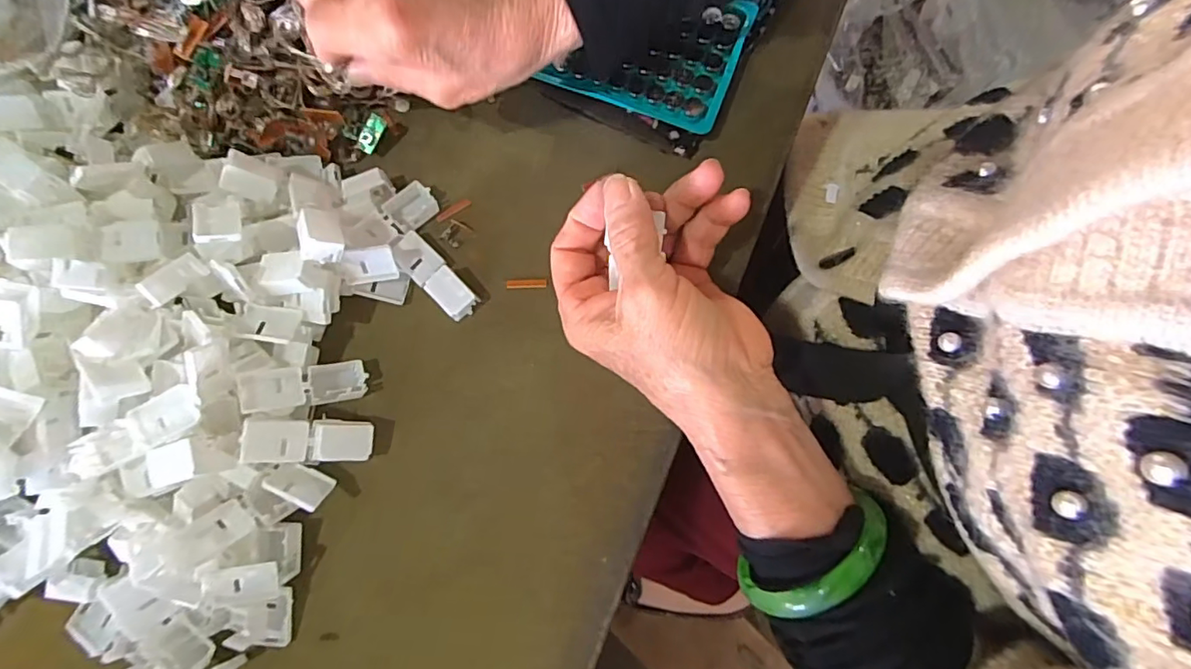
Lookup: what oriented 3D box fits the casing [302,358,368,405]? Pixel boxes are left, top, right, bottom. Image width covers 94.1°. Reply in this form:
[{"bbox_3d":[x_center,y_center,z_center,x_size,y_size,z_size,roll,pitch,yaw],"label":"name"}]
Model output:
[{"bbox_3d":[-0.132,0.024,0.283,0.028,0.011,0.021,-12,97,-25],"label":"casing"}]

